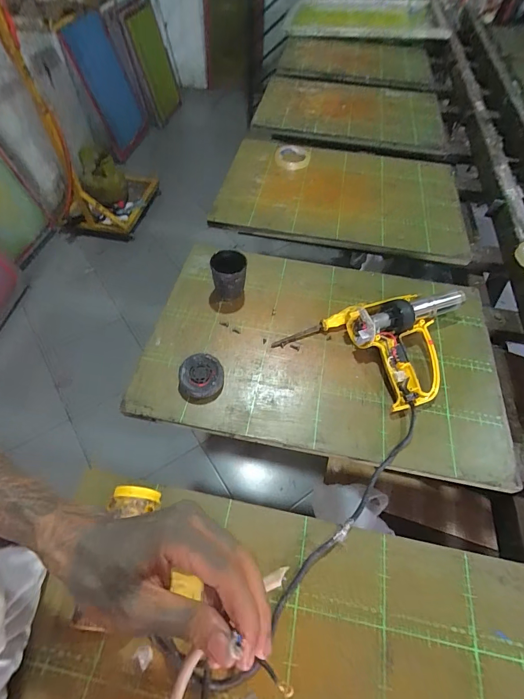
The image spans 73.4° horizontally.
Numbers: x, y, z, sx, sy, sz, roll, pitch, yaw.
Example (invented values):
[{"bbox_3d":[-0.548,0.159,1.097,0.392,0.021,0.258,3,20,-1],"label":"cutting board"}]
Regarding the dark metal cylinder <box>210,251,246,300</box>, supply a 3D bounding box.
[{"bbox_3d":[-0.062,-0.138,0.654,0.064,0.076,0.070,-7,57,-9],"label":"dark metal cylinder"}]

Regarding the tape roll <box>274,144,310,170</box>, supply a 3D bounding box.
[{"bbox_3d":[0.082,-0.522,0.953,0.093,0.019,0.093,1,55,-1],"label":"tape roll"}]

